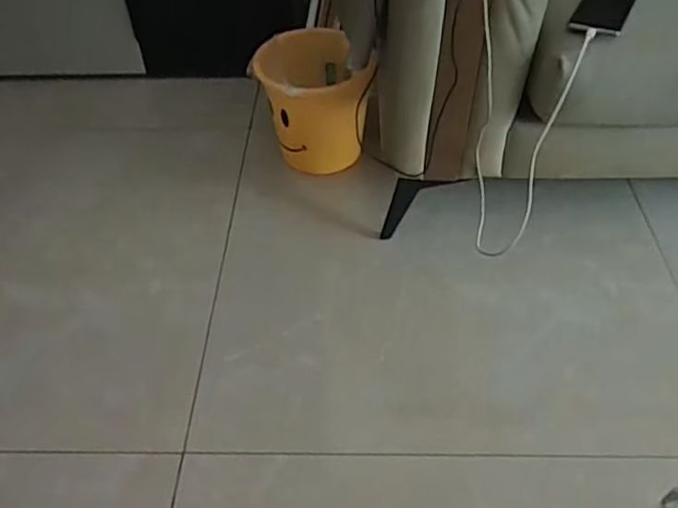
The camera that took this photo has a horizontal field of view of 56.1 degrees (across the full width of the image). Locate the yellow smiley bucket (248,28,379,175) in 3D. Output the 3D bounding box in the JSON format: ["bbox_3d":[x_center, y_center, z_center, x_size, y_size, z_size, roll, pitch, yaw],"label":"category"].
[{"bbox_3d":[-0.053,-0.309,1.280,0.216,0.222,0.224,-1,47,1],"label":"yellow smiley bucket"}]

